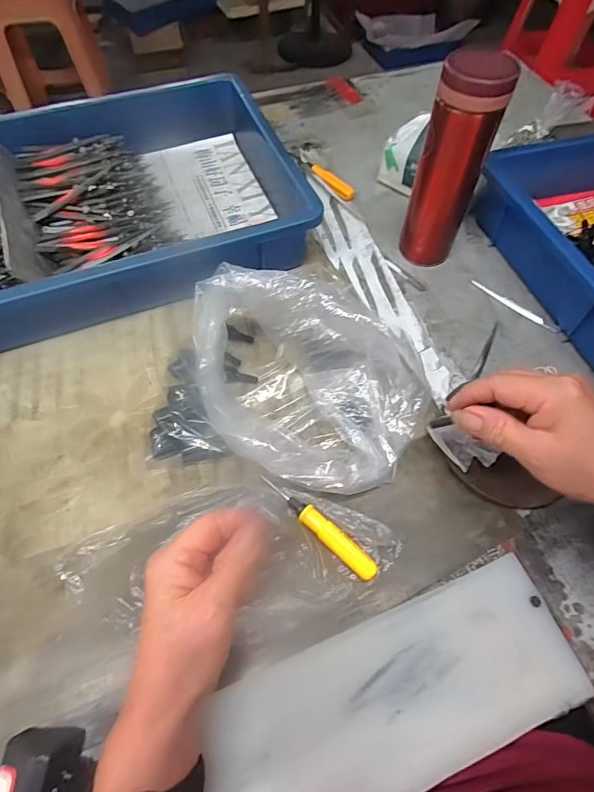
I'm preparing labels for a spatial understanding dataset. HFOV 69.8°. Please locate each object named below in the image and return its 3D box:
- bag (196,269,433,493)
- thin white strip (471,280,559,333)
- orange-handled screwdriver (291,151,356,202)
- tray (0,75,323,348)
[{"bbox_3d":[0.003,-0.018,0.353,0.154,0.088,0.208,-40,69,-20],"label":"bag"},{"bbox_3d":[0.232,-0.097,0.459,0.012,0.007,0.102,-39,68,-20],"label":"thin white strip"},{"bbox_3d":[0.032,-0.292,0.557,0.022,0.010,0.116,-32,66,-17],"label":"orange-handled screwdriver"},{"bbox_3d":[-0.223,-0.212,0.470,0.423,0.083,0.290,-21,63,-12],"label":"tray"}]

